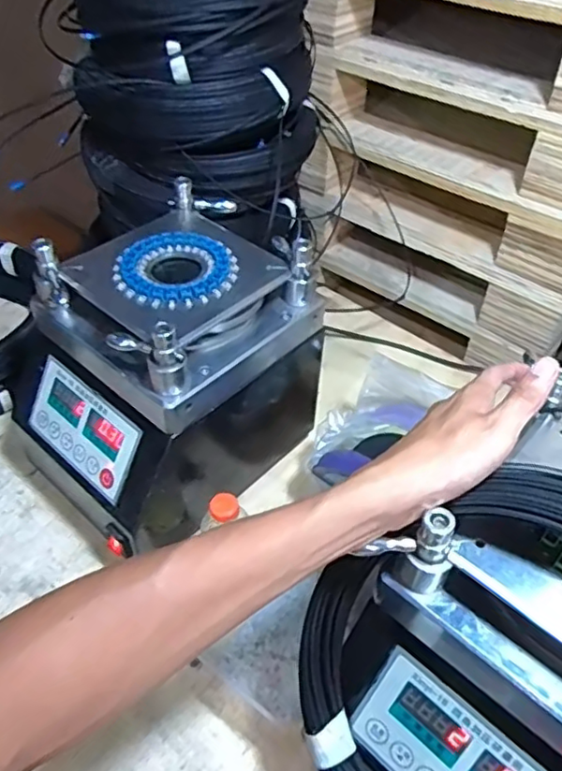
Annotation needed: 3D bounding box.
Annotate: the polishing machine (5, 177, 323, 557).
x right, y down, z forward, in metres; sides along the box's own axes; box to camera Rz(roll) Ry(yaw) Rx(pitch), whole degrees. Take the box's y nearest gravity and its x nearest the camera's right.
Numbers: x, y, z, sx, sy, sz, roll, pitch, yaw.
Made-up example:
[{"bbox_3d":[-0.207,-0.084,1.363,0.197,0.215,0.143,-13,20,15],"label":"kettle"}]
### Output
[{"bbox_3d":[-0.114,-0.005,0.674,0.199,0.280,0.296,35,55,28],"label":"polishing machine"}]

